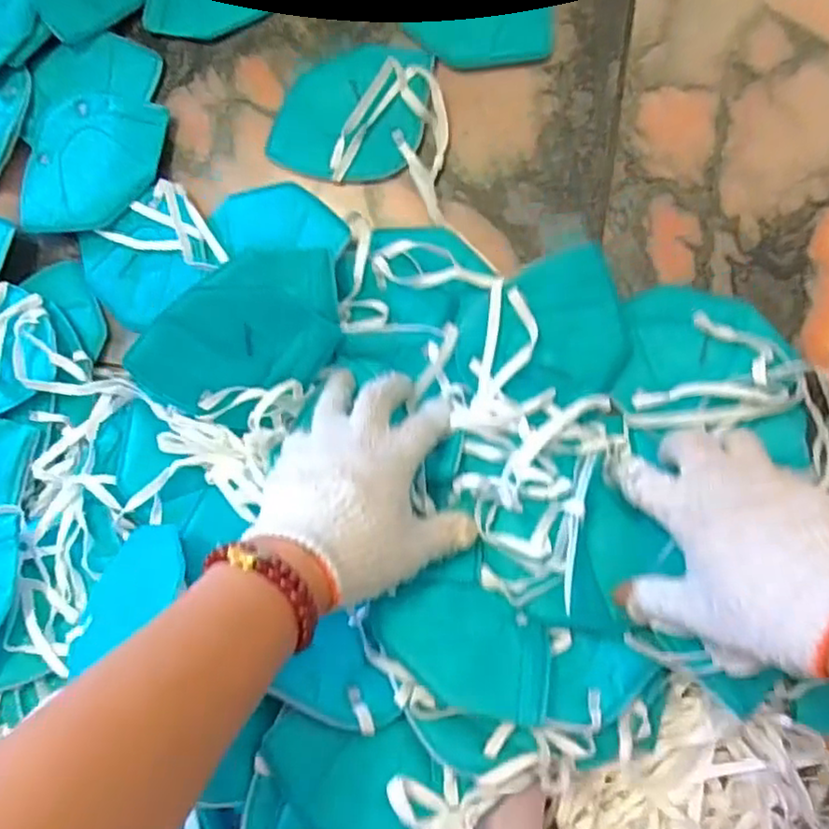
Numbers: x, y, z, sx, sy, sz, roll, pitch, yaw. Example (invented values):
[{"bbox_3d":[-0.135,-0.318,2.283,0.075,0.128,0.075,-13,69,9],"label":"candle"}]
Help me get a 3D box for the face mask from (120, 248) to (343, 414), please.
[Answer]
[{"bbox_3d":[-0.124,-0.059,0.468,0.146,0.019,0.091,-17,105,-9],"label":"face mask"}]

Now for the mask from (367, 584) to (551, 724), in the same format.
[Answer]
[{"bbox_3d":[0.031,0.138,0.407,0.107,0.077,0.012,23,133,11],"label":"mask"}]

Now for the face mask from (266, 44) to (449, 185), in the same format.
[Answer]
[{"bbox_3d":[-0.043,-0.231,0.510,0.134,0.017,0.102,5,87,9],"label":"face mask"}]

